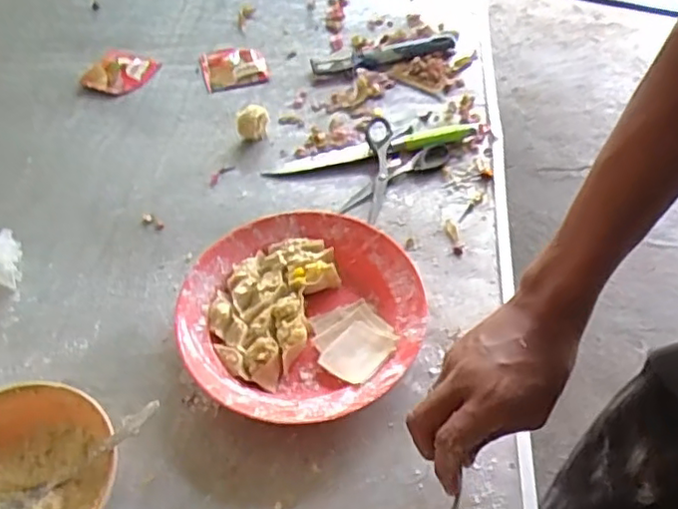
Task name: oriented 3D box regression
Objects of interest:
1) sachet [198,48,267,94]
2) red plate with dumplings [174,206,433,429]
[{"bbox_3d":[-0.136,-0.241,0.814,0.083,0.023,0.077,-11,54,-6],"label":"sachet"},{"bbox_3d":[-0.032,0.049,0.557,0.210,0.035,0.200,-1,53,1],"label":"red plate with dumplings"}]

